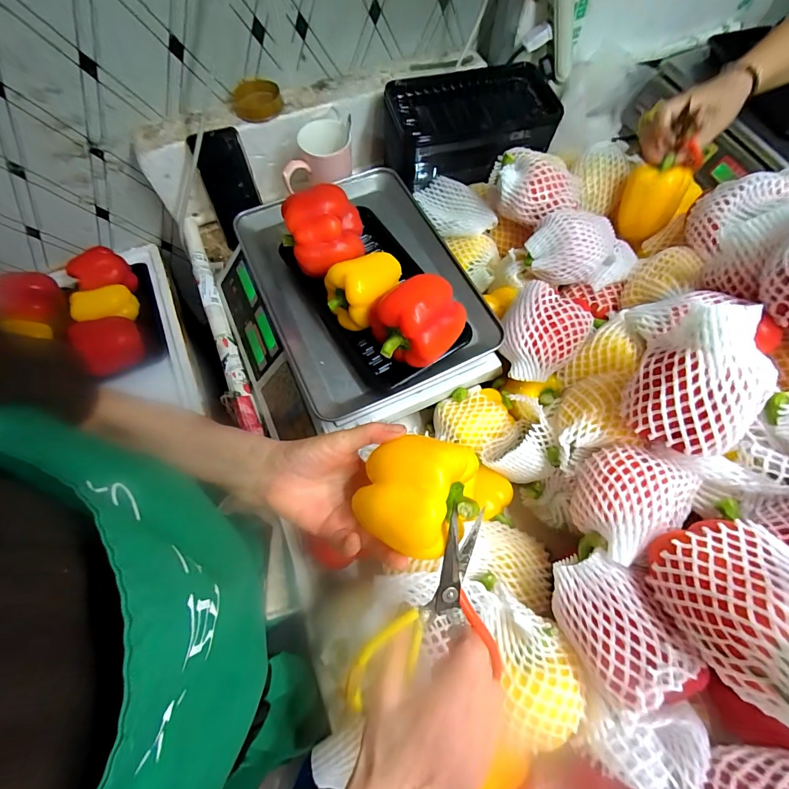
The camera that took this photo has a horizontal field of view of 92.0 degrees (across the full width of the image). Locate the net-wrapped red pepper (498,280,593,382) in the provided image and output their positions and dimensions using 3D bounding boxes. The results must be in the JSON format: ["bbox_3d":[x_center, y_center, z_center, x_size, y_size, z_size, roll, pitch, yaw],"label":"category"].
[{"bbox_3d":[0.168,-0.068,0.451,0.097,0.065,0.095,0,68,0],"label":"net-wrapped red pepper"}]

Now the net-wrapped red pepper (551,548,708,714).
[{"bbox_3d":[0.179,0.183,0.297,0.075,0.060,0.108,-14,69,-6],"label":"net-wrapped red pepper"}]

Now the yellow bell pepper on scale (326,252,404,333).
[{"bbox_3d":[-0.031,-0.112,0.441,0.089,0.077,0.080,-24,70,-10],"label":"yellow bell pepper on scale"}]

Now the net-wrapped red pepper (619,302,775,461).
[{"bbox_3d":[0.264,-0.013,0.331,0.096,0.131,0.078,29,28,24],"label":"net-wrapped red pepper"}]

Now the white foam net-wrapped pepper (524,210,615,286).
[{"bbox_3d":[0.228,-0.192,0.492,0.118,0.070,0.081,-13,69,-6],"label":"white foam net-wrapped pepper"}]

